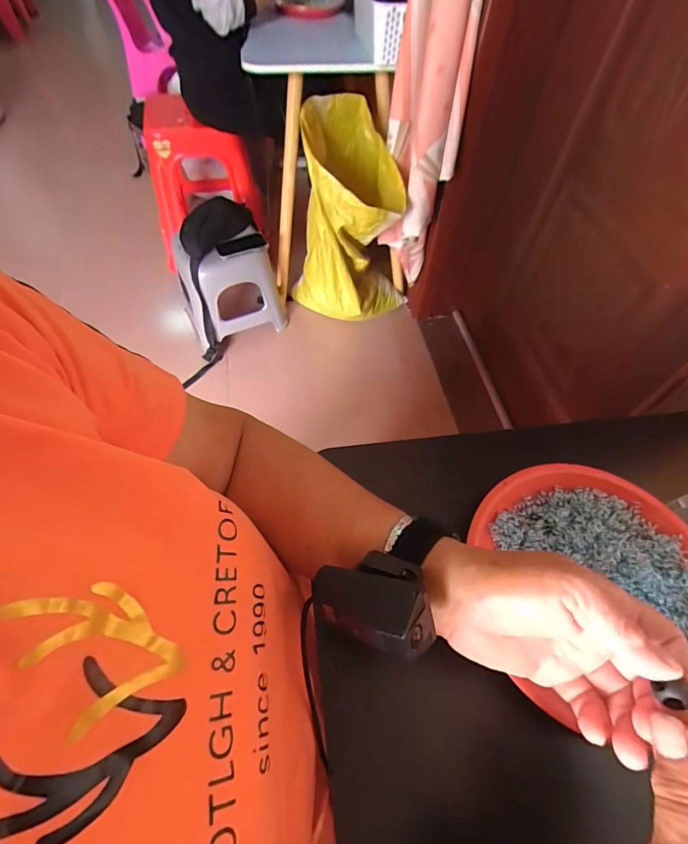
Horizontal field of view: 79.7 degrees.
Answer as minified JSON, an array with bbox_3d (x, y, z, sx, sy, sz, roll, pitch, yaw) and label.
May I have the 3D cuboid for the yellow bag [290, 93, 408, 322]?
[{"bbox_3d":[0.019,-0.558,1.274,0.392,0.625,0.271,2,58,0],"label":"yellow bag"}]

